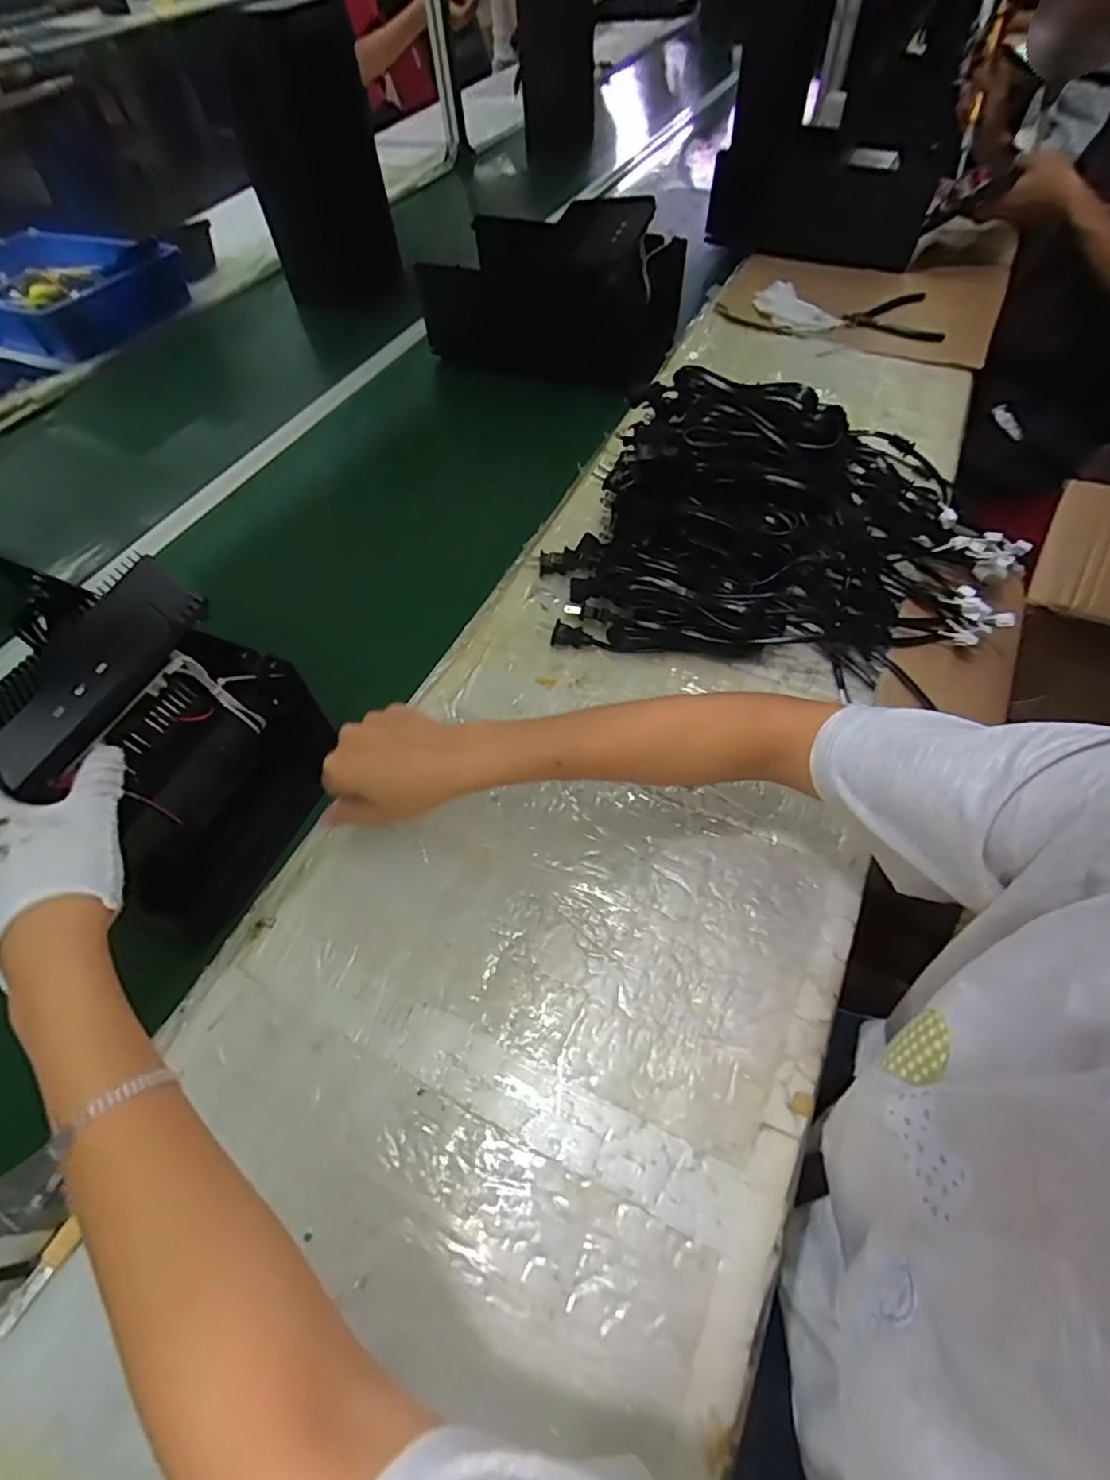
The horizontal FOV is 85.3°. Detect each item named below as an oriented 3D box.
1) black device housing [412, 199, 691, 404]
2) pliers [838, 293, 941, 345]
[{"bbox_3d":[-0.007,-0.662,0.900,0.360,0.179,0.173,20,61,15],"label":"black device housing"},{"bbox_3d":[0.533,-0.671,0.960,0.148,0.026,0.137,13,58,10],"label":"pliers"}]

